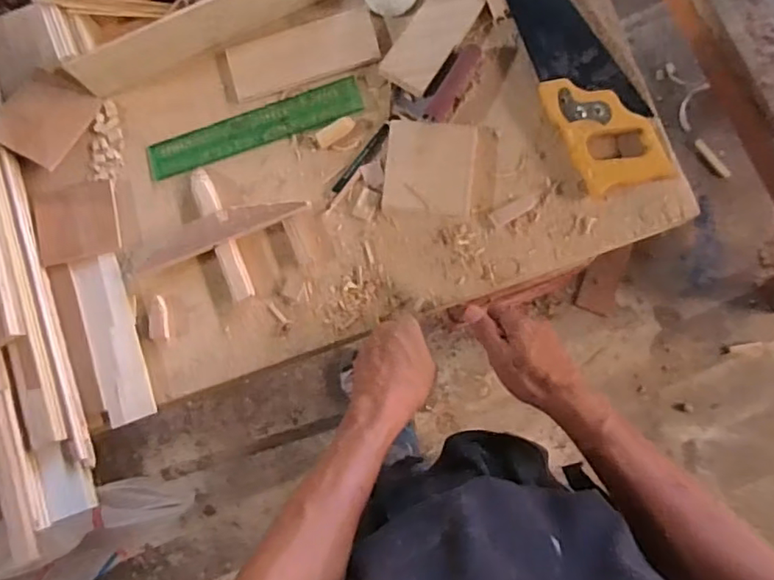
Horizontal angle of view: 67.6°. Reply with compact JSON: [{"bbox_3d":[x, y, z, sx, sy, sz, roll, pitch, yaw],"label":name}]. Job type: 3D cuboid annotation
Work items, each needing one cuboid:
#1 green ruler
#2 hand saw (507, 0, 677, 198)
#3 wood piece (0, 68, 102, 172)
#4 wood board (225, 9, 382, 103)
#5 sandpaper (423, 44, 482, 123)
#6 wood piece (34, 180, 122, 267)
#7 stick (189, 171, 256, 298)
[{"bbox_3d":[-0.150,-0.185,0.660,0.246,0.006,0.046,-19,78,0],"label":"green ruler"},{"bbox_3d":[0.194,-0.295,0.655,0.103,0.024,0.395,-24,80,1],"label":"hand saw"},{"bbox_3d":[-0.393,-0.198,0.662,0.088,0.007,0.102,26,72,1],"label":"wood piece"},{"bbox_3d":[-0.096,-0.270,0.660,0.168,0.012,0.066,-17,80,2],"label":"wood board"},{"bbox_3d":[0.075,-0.228,0.645,0.025,0.009,0.100,30,85,8],"label":"sandpaper"},{"bbox_3d":[-0.343,-0.073,0.639,0.086,0.004,0.081,-16,80,2],"label":"wood piece"},{"bbox_3d":[-0.182,-0.062,0.633,0.025,0.022,0.157,-24,80,1],"label":"stick"}]

